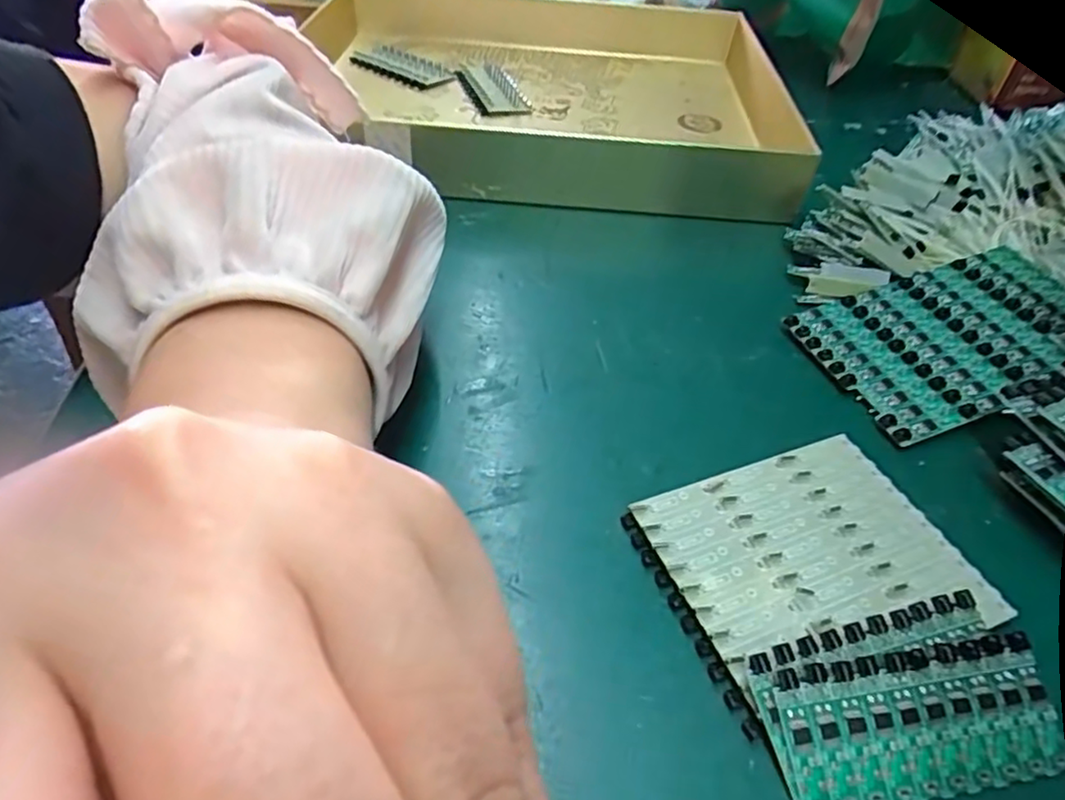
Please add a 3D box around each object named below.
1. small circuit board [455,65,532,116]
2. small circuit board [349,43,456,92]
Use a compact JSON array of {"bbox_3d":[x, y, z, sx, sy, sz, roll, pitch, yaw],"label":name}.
[{"bbox_3d":[-0.030,-0.230,0.480,0.039,0.015,0.069,-13,46,-17],"label":"small circuit board"},{"bbox_3d":[-0.098,-0.253,0.495,0.080,0.012,0.041,24,47,20],"label":"small circuit board"}]

